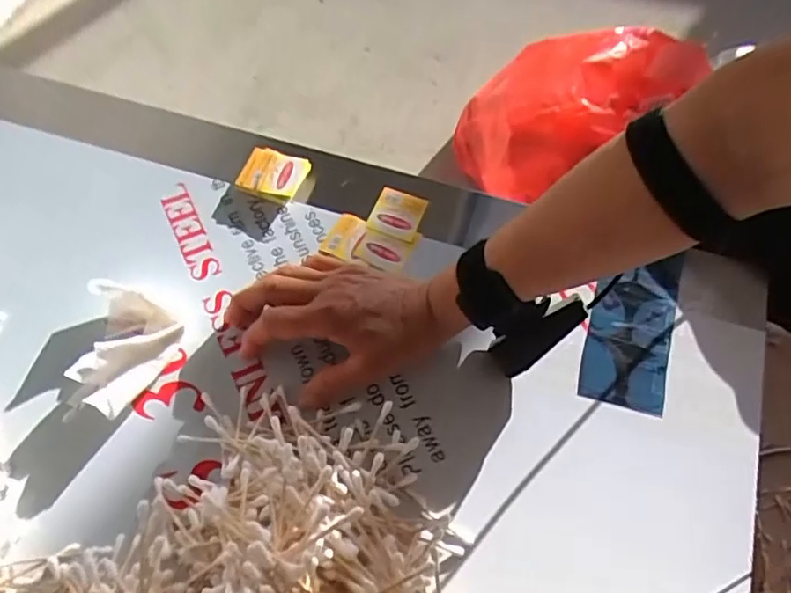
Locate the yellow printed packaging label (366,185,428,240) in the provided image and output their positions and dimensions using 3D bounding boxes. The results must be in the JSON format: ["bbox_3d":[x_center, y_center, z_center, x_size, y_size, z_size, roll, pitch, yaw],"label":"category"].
[{"bbox_3d":[0.002,-0.068,0.487,0.039,0.008,0.040,20,74,5],"label":"yellow printed packaging label"}]

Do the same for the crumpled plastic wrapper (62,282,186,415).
[{"bbox_3d":[-0.194,0.037,0.417,0.069,0.035,0.086,19,64,9],"label":"crumpled plastic wrapper"}]

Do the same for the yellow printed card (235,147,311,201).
[{"bbox_3d":[-0.103,-0.102,0.499,0.059,0.022,0.041,15,64,6],"label":"yellow printed card"}]

